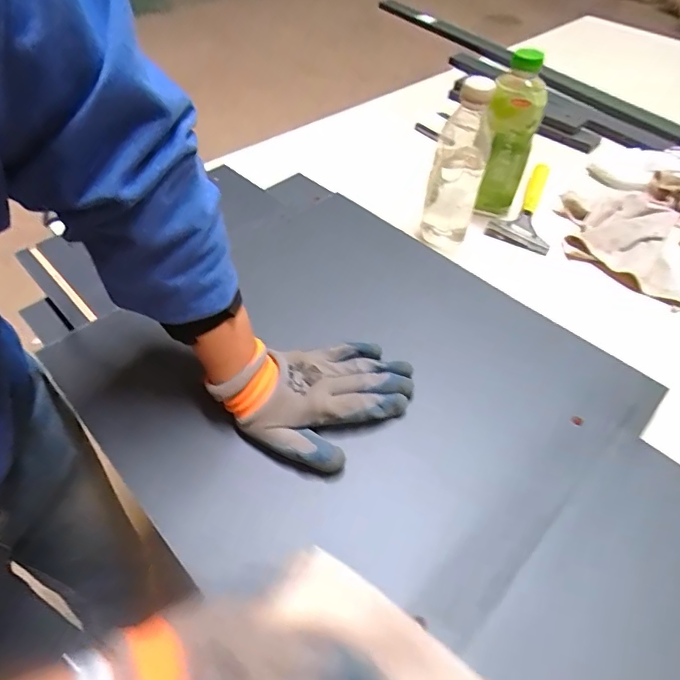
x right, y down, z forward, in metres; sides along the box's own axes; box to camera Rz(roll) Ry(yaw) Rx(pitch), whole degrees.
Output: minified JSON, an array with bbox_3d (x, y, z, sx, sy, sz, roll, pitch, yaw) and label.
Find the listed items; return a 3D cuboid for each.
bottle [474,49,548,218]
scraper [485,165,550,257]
[{"bbox_3d":[0.245,-0.289,0.669,0.073,0.228,0.056,20,53,14],"label":"bottle"},{"bbox_3d":[0.322,-0.220,0.747,0.094,0.028,0.199,27,55,19],"label":"scraper"}]

